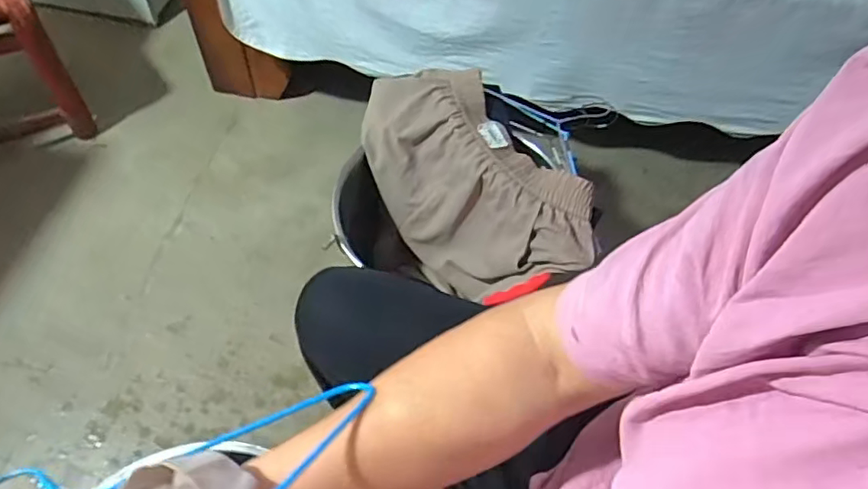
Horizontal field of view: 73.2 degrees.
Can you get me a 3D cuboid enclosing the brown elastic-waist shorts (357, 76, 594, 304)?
[{"bbox_3d":[0.043,-0.067,0.860,0.195,0.182,0.385,-23,61,-19],"label":"brown elastic-waist shorts"}]

